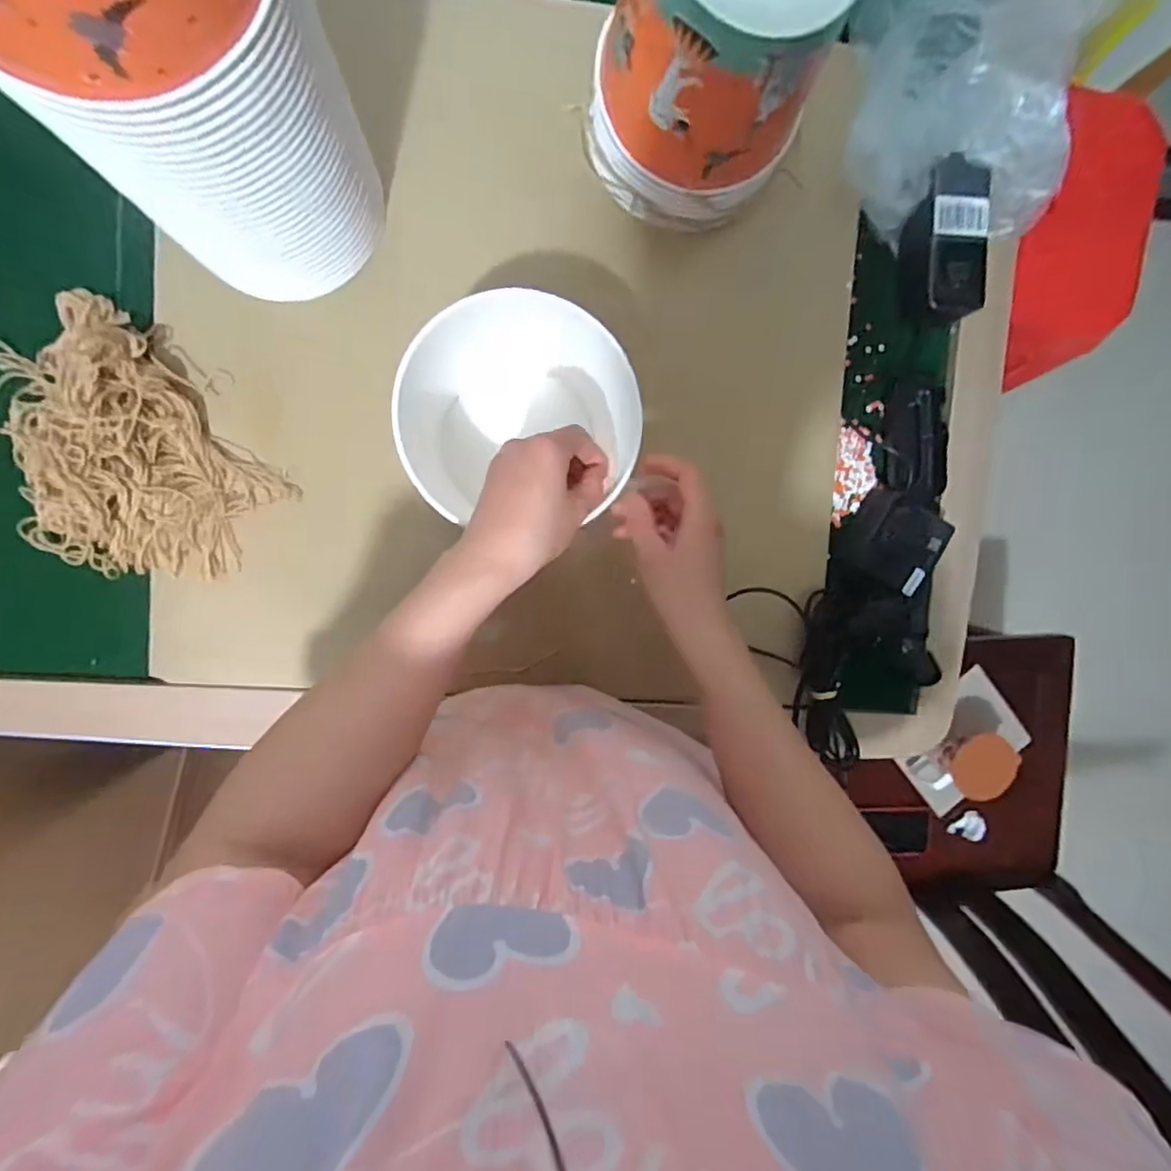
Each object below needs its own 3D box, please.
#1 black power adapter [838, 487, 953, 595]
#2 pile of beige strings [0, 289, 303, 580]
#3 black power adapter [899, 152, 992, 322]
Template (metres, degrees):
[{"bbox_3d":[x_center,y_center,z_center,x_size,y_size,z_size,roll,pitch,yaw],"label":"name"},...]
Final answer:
[{"bbox_3d":[0.285,-0.040,0.571,0.072,0.043,0.085,31,90,-8],"label":"black power adapter"},{"bbox_3d":[-0.380,-0.105,0.482,0.184,0.054,0.240,-37,97,-3],"label":"pile of beige strings"},{"bbox_3d":[0.325,-0.306,0.552,0.062,0.040,0.126,-6,95,-6],"label":"black power adapter"}]

